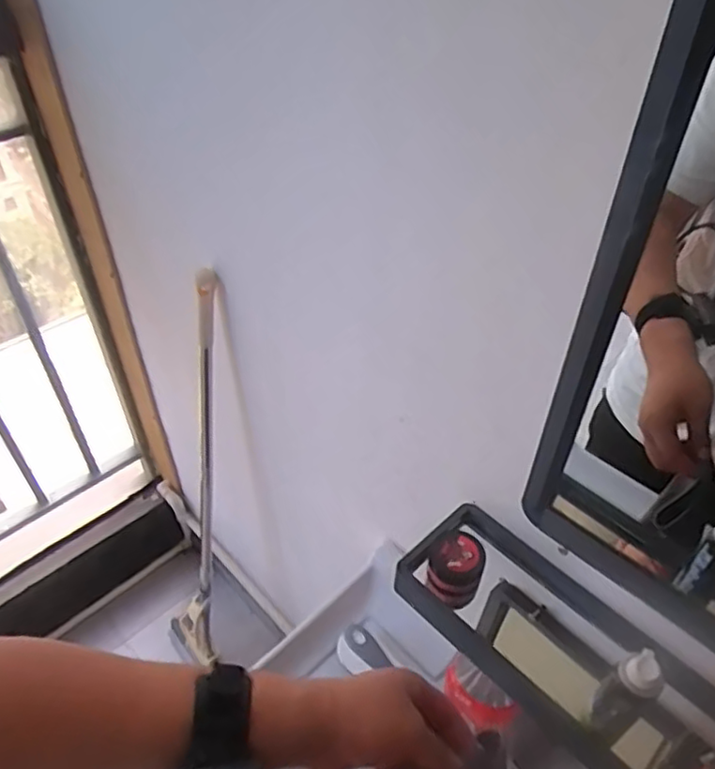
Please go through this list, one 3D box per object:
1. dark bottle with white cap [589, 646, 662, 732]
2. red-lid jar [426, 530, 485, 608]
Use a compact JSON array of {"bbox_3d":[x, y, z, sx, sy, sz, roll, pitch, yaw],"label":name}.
[{"bbox_3d":[0.213,0.248,0.494,0.030,0.101,0.029,7,44,5],"label":"dark bottle with white cap"},{"bbox_3d":[0.101,0.189,0.635,0.053,0.063,0.052,1,44,-1],"label":"red-lid jar"}]

